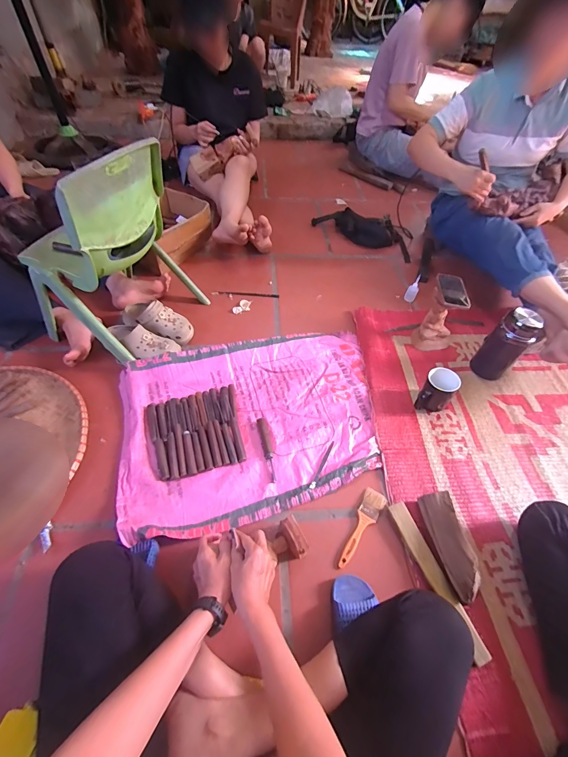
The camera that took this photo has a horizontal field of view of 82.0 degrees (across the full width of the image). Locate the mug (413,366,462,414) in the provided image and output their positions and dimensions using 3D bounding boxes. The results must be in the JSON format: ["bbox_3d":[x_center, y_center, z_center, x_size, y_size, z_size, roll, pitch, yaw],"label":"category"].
[{"bbox_3d":[0.407,0.041,0.877,0.080,0.103,0.107,30,57,19],"label":"mug"}]

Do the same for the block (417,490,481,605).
[{"bbox_3d":[0.338,0.330,0.660,0.058,0.053,0.201,-2,52,-5],"label":"block"}]

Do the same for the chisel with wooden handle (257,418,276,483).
[{"bbox_3d":[-0.040,0.170,0.811,0.024,0.019,0.171,-10,54,-11],"label":"chisel with wooden handle"}]

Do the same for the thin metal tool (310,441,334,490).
[{"bbox_3d":[0.096,0.208,0.796,0.012,0.006,0.135,24,55,15],"label":"thin metal tool"}]

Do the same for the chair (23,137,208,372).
[{"bbox_3d":[-0.492,-0.346,0.884,0.313,0.464,0.369,22,54,13],"label":"chair"}]

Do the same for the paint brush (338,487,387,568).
[{"bbox_3d":[0.170,0.324,0.713,0.046,0.016,0.181,28,56,18],"label":"paint brush"}]

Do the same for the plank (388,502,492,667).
[{"bbox_3d":[0.295,0.390,0.647,0.034,0.030,0.279,-16,55,-15],"label":"plank"}]

